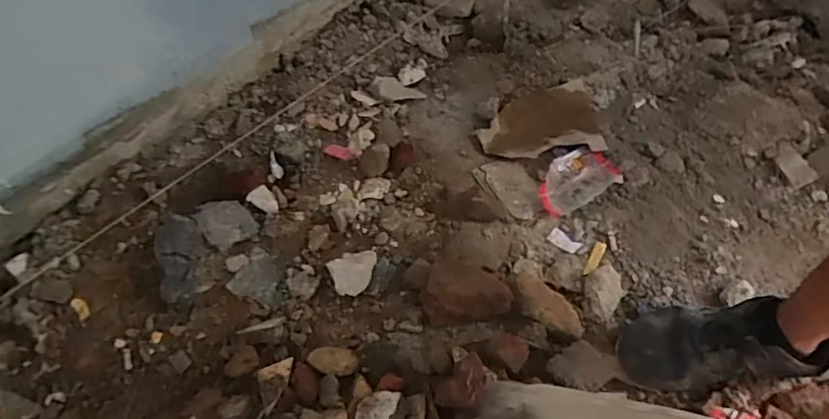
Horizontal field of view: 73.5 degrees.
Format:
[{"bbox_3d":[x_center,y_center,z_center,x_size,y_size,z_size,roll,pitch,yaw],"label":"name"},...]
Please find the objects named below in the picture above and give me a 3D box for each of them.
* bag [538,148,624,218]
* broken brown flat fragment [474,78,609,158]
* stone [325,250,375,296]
[{"bbox_3d":[0.256,-0.049,0.886,0.139,0.012,0.088,-29,66,-16],"label":"bag"},{"bbox_3d":[0.211,-0.156,0.943,0.207,0.012,0.143,-7,62,-5],"label":"broken brown flat fragment"},{"bbox_3d":[-0.086,0.087,0.801,0.070,0.034,0.062,-20,64,-12],"label":"stone"}]

